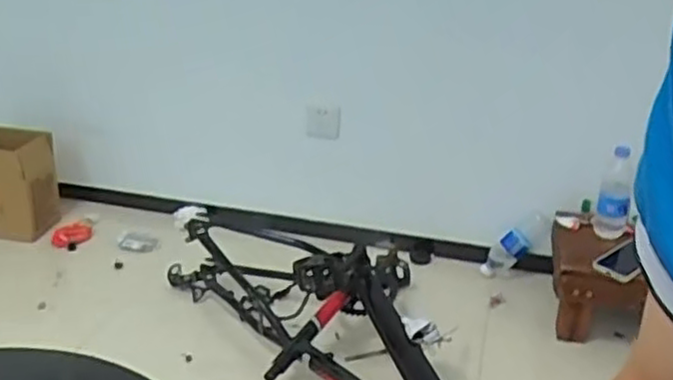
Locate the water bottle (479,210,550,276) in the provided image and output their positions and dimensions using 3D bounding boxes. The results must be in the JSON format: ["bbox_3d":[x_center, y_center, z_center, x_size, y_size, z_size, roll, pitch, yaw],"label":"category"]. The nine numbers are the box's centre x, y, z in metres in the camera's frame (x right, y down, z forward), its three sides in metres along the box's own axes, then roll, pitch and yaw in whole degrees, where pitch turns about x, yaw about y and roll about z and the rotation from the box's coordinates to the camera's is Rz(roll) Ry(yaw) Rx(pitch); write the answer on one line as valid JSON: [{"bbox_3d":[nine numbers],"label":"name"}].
[{"bbox_3d":[0.451,0.141,1.814,0.211,0.064,0.062,-43,34,-3],"label":"water bottle"}]

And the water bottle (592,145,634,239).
[{"bbox_3d":[0.619,0.016,1.591,0.071,0.211,0.076,12,25,21],"label":"water bottle"}]

